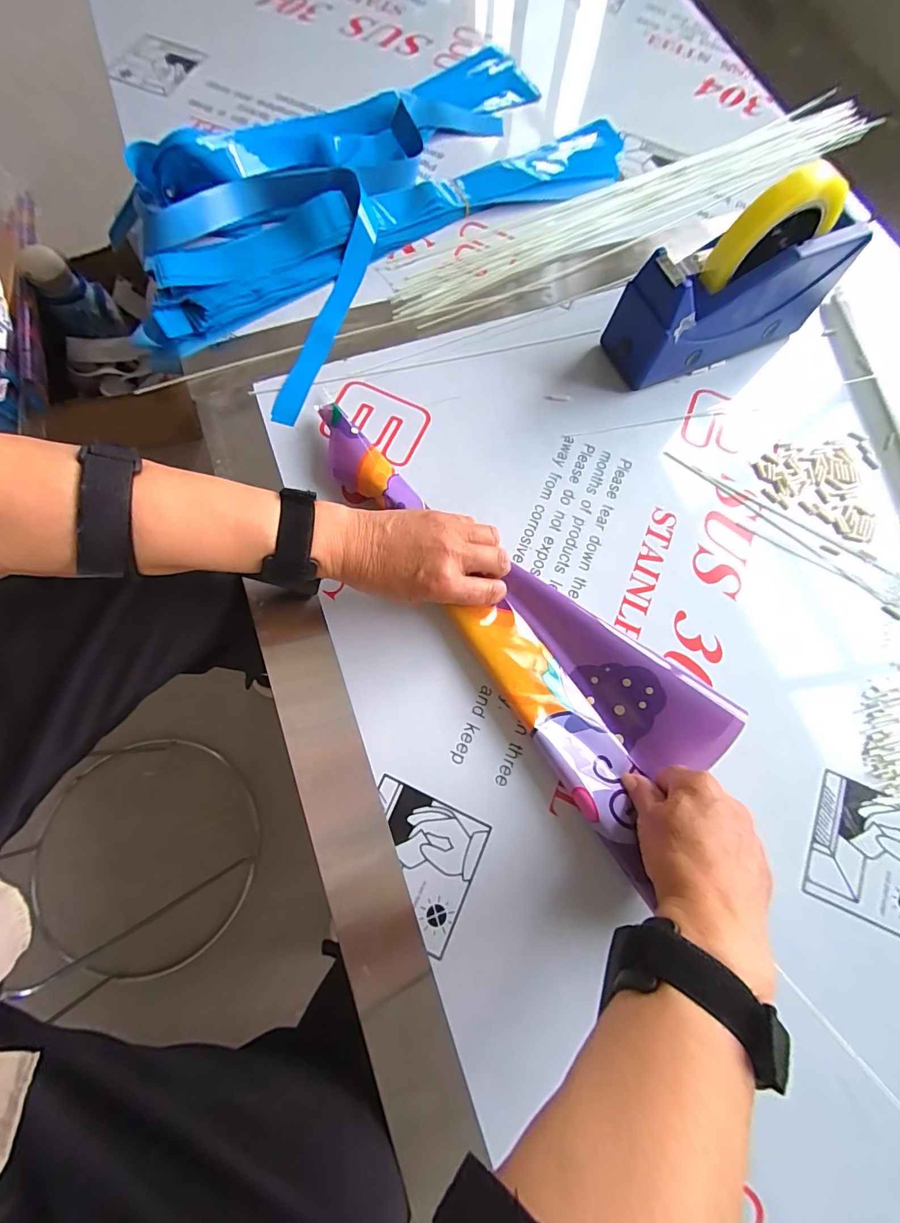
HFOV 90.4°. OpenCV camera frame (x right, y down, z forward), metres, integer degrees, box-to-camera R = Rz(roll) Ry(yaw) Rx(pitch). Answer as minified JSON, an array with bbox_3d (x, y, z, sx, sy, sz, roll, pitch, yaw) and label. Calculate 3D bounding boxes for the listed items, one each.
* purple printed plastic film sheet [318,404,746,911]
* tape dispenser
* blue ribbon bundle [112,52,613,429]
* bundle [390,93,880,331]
[{"bbox_3d":[0.033,-0.011,0.360,0.134,0.029,0.412,-41,81,-12],"label":"purple printed plastic film sheet"},{"bbox_3d":[0.251,-0.292,0.393,0.196,0.133,0.069,-23,76,-8],"label":"tape dispenser"},{"bbox_3d":[-0.079,-0.453,0.478,0.572,0.037,0.332,-38,79,-12],"label":"blue ribbon bundle"},{"bbox_3d":[0.228,-0.465,0.507,0.646,0.014,0.077,-30,77,-10],"label":"bundle"}]

